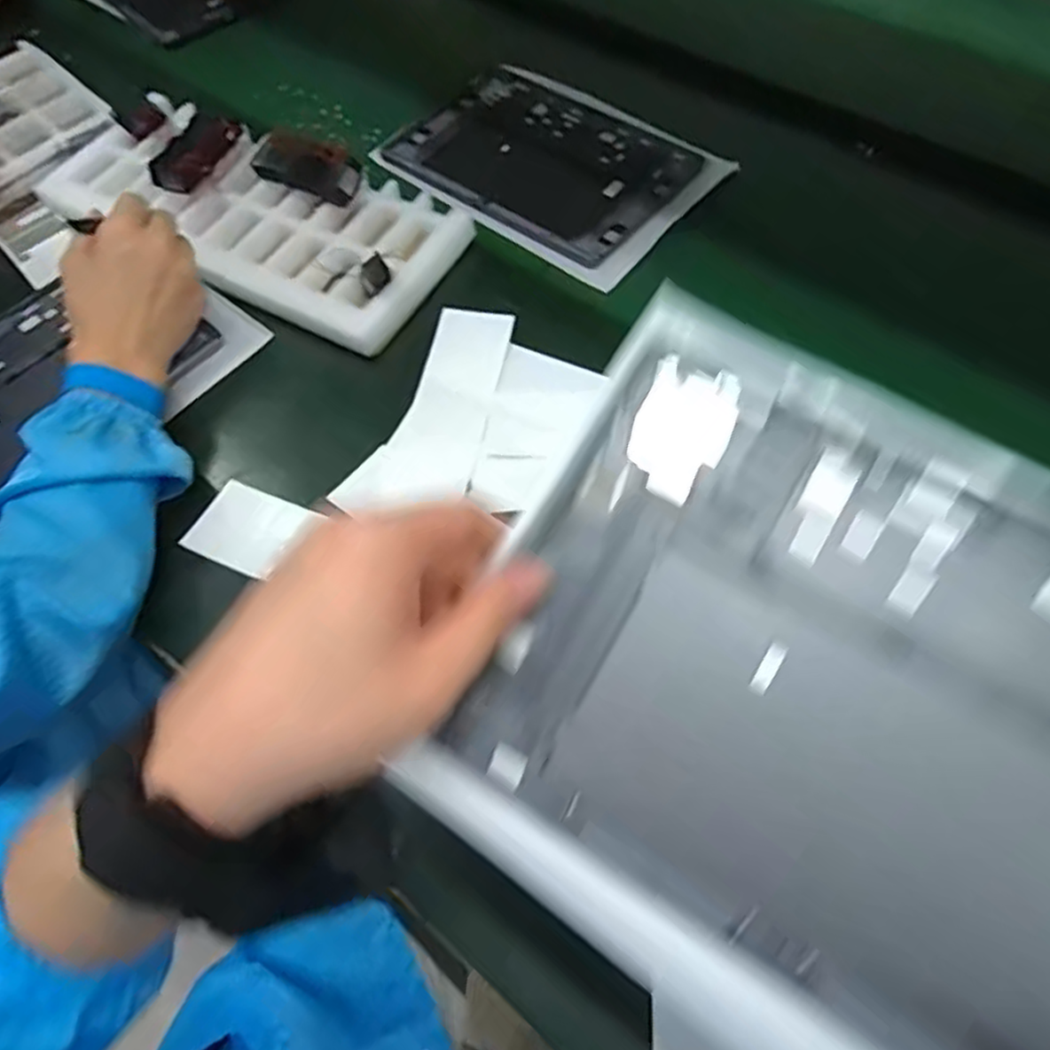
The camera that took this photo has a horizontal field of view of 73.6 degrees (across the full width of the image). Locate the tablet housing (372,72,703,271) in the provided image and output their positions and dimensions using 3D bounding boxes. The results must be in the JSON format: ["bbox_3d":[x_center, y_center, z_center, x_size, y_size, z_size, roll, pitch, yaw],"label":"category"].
[{"bbox_3d":[0.017,-0.340,0.651,0.251,0.014,0.183,38,70,21],"label":"tablet housing"}]

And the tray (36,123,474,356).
[{"bbox_3d":[-0.227,-0.256,0.576,0.333,0.028,0.151,24,71,11],"label":"tray"}]

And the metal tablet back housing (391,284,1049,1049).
[{"bbox_3d":[0.112,0.069,0.217,0.271,0.016,0.198,32,85,16],"label":"metal tablet back housing"}]

